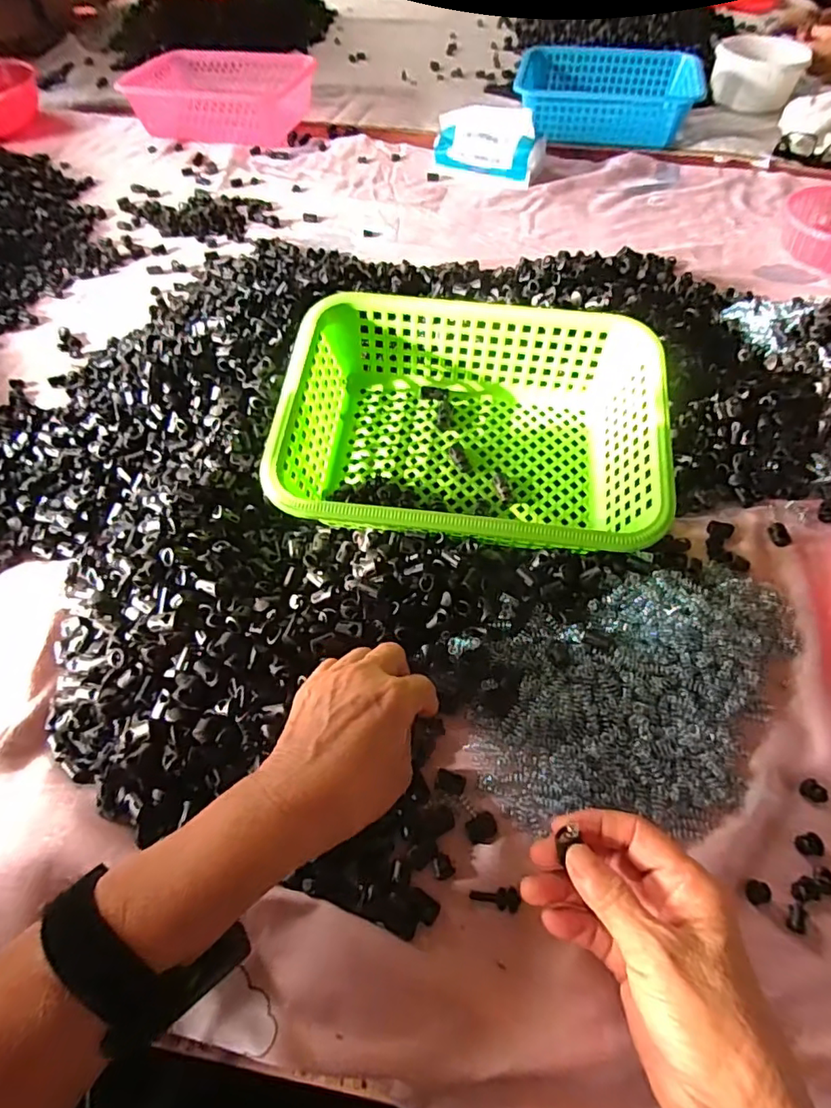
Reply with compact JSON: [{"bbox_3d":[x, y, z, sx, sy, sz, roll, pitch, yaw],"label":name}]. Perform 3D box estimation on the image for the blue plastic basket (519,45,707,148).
[{"bbox_3d":[0.332,-0.805,0.943,0.305,0.075,0.201,8,58,6],"label":"blue plastic basket"}]

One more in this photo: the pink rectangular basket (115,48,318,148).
[{"bbox_3d":[-0.349,-0.837,0.978,0.323,0.075,0.245,-3,57,-1],"label":"pink rectangular basket"}]

